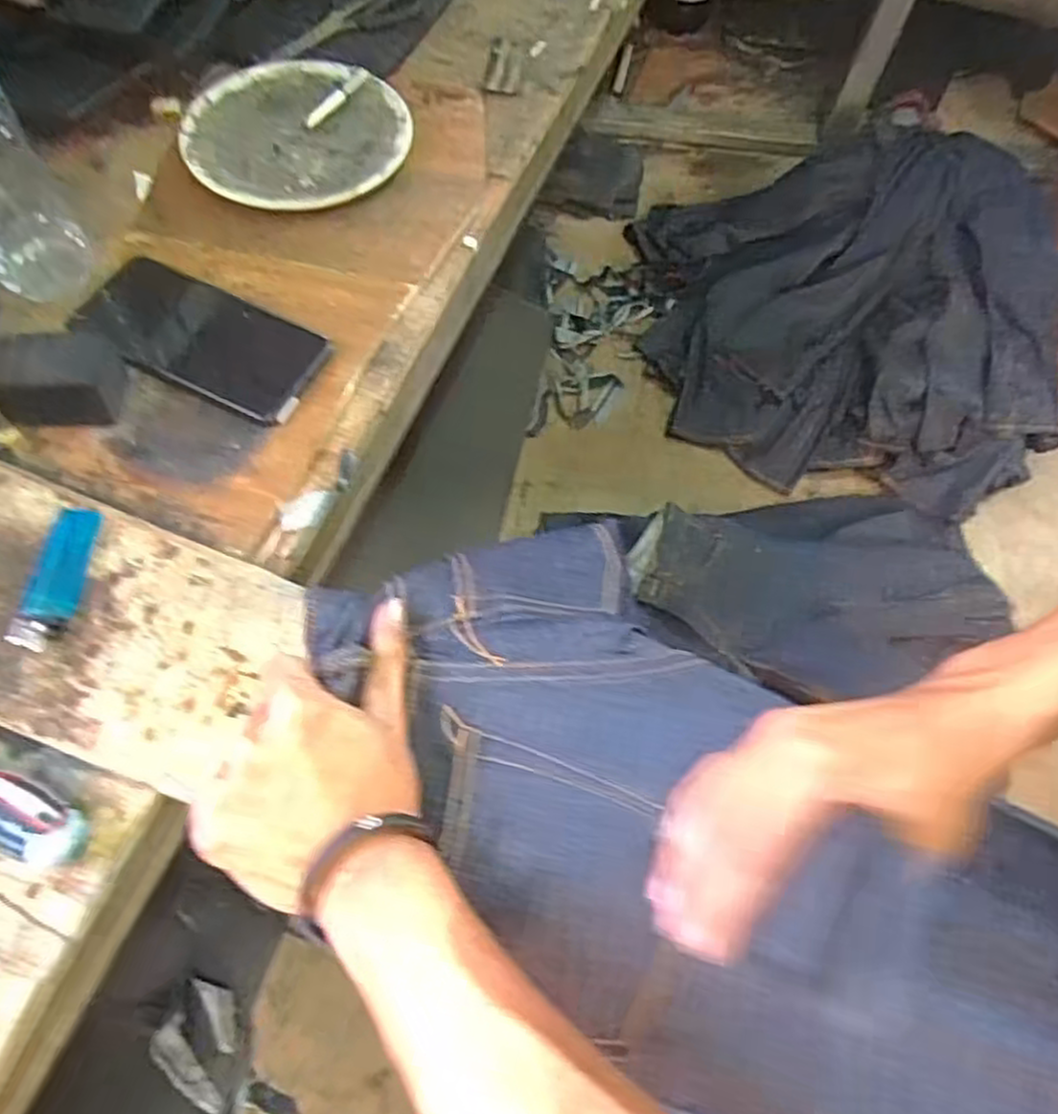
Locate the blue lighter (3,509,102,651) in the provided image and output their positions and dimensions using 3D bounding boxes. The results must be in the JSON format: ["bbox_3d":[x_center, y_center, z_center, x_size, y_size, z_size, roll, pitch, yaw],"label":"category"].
[{"bbox_3d":[-0.261,0.011,0.415,0.029,0.008,0.080,4,64,1],"label":"blue lighter"}]

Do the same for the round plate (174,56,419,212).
[{"bbox_3d":[-0.180,-0.334,0.596,0.165,0.021,0.166,0,64,-1],"label":"round plate"}]

